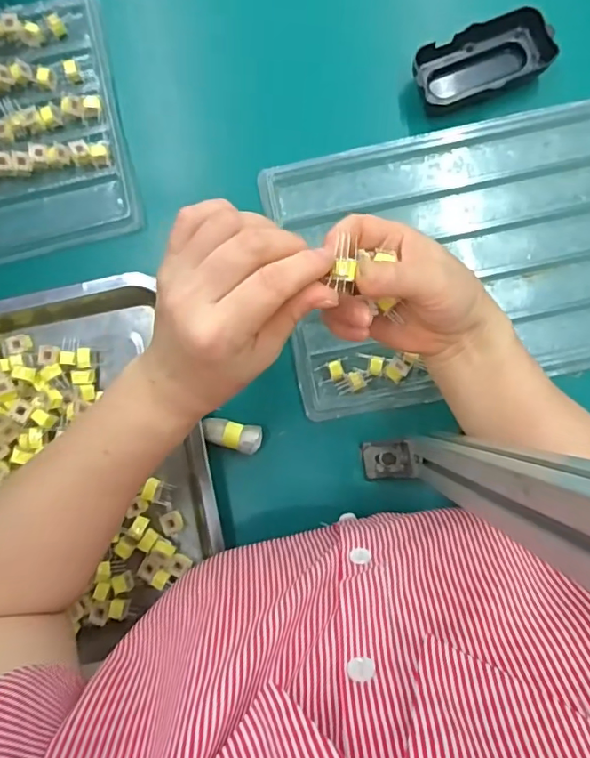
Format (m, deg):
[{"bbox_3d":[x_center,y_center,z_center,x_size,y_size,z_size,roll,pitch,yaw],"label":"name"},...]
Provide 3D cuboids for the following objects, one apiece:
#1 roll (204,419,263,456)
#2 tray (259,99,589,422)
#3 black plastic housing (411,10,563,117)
[{"bbox_3d":[-0.049,0.044,0.408,0.044,0.026,0.021,15,89,2],"label":"roll"},{"bbox_3d":[0.151,-0.102,0.419,0.324,0.029,0.219,-14,88,1],"label":"tray"},{"bbox_3d":[0.152,-0.256,0.423,0.106,0.032,0.053,-25,88,1],"label":"black plastic housing"}]

